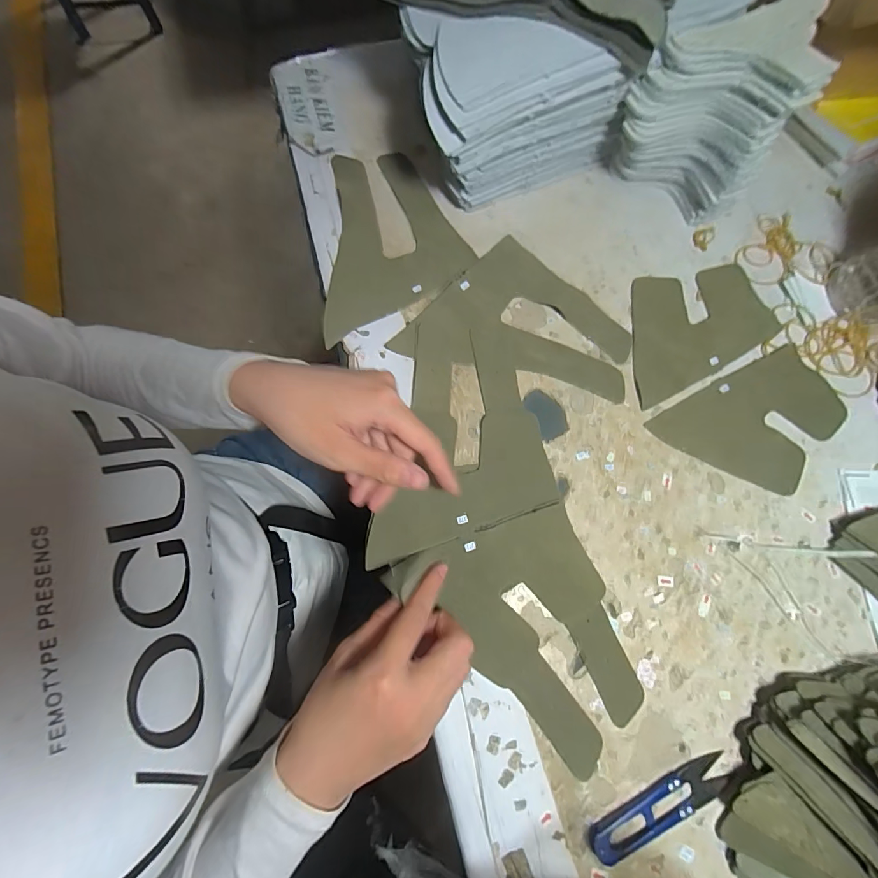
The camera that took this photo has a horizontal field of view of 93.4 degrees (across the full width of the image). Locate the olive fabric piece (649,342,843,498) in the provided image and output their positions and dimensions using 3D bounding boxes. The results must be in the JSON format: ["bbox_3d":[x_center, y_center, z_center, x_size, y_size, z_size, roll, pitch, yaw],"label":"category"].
[{"bbox_3d":[0.258,-0.008,0.333,0.149,0.004,0.096,-27,78,-8],"label":"olive fabric piece"}]

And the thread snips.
[{"bbox_3d":[0.141,0.234,0.261,0.100,0.009,0.025,-19,77,-6],"label":"thread snips"}]

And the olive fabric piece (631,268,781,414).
[{"bbox_3d":[0.214,-0.100,0.356,0.146,0.004,0.098,-26,78,-8],"label":"olive fabric piece"}]

